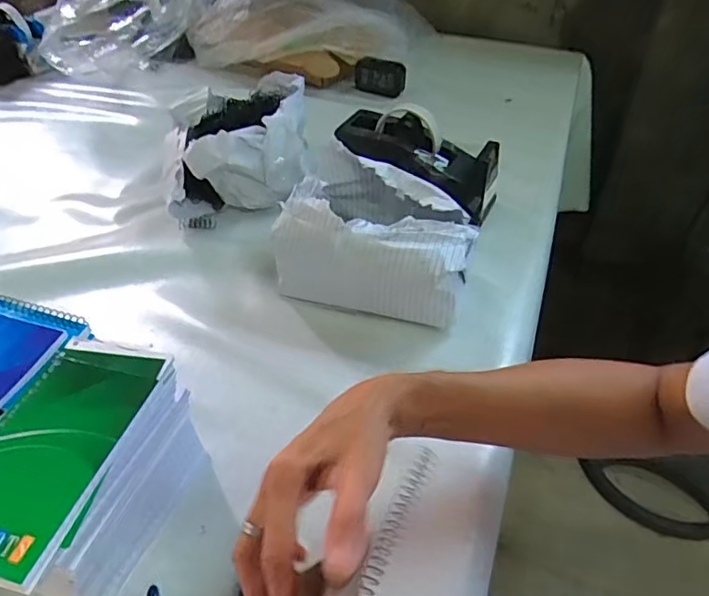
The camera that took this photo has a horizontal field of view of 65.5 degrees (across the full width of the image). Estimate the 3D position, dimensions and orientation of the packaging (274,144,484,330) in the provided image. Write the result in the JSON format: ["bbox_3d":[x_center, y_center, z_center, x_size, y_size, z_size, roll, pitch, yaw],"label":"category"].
[{"bbox_3d":[0.029,-0.062,0.578,0.186,0.106,0.149,16,44,17],"label":"packaging"}]

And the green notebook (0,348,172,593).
[{"bbox_3d":[-0.181,0.085,0.327,0.081,0.008,0.150,9,43,11],"label":"green notebook"}]

